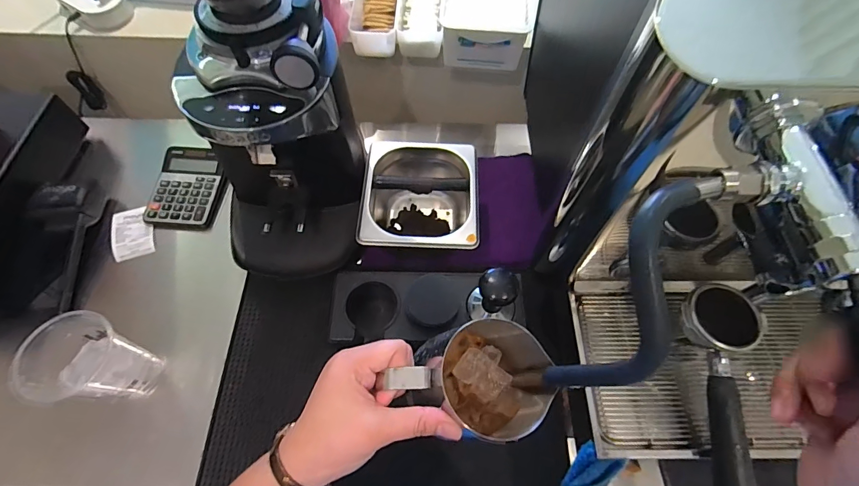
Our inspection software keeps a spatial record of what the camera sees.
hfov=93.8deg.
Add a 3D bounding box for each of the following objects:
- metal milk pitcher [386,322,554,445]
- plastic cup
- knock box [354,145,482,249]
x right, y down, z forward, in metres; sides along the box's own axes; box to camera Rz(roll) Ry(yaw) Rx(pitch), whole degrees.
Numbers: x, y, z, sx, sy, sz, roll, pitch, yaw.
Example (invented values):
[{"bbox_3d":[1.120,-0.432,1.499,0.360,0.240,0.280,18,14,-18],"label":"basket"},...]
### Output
[{"bbox_3d":[0.035,0.099,0.326,0.121,0.089,0.097,5,63,2],"label":"metal milk pitcher"},{"bbox_3d":[-0.388,0.140,0.466,0.080,0.118,0.088,0,63,-1],"label":"plastic cup"},{"bbox_3d":[-0.013,-0.051,0.599,0.157,0.103,0.165,2,63,0],"label":"knock box"}]

